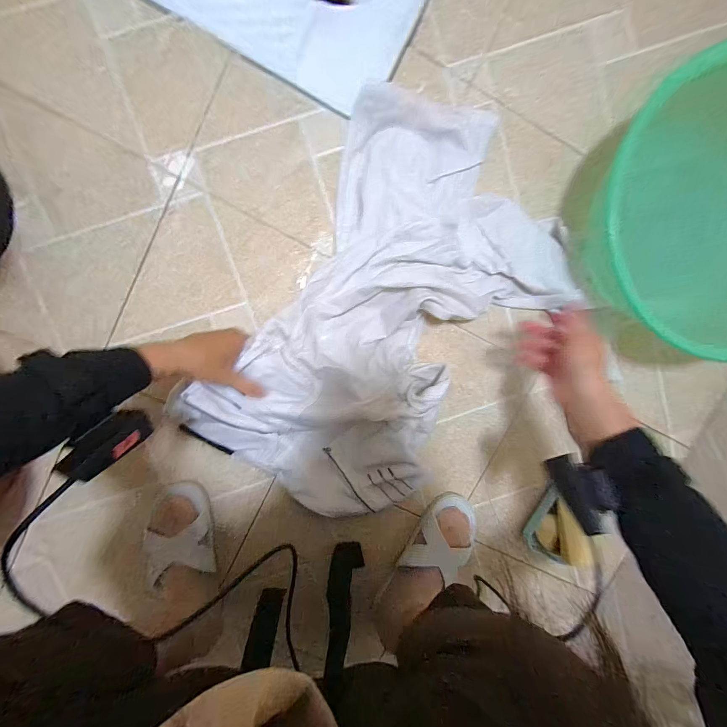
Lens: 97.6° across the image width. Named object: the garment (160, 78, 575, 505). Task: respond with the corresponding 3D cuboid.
[{"bbox_3d":[0.036,-0.060,0.435,0.342,0.067,0.543,34,94,-7],"label":"garment"}]

